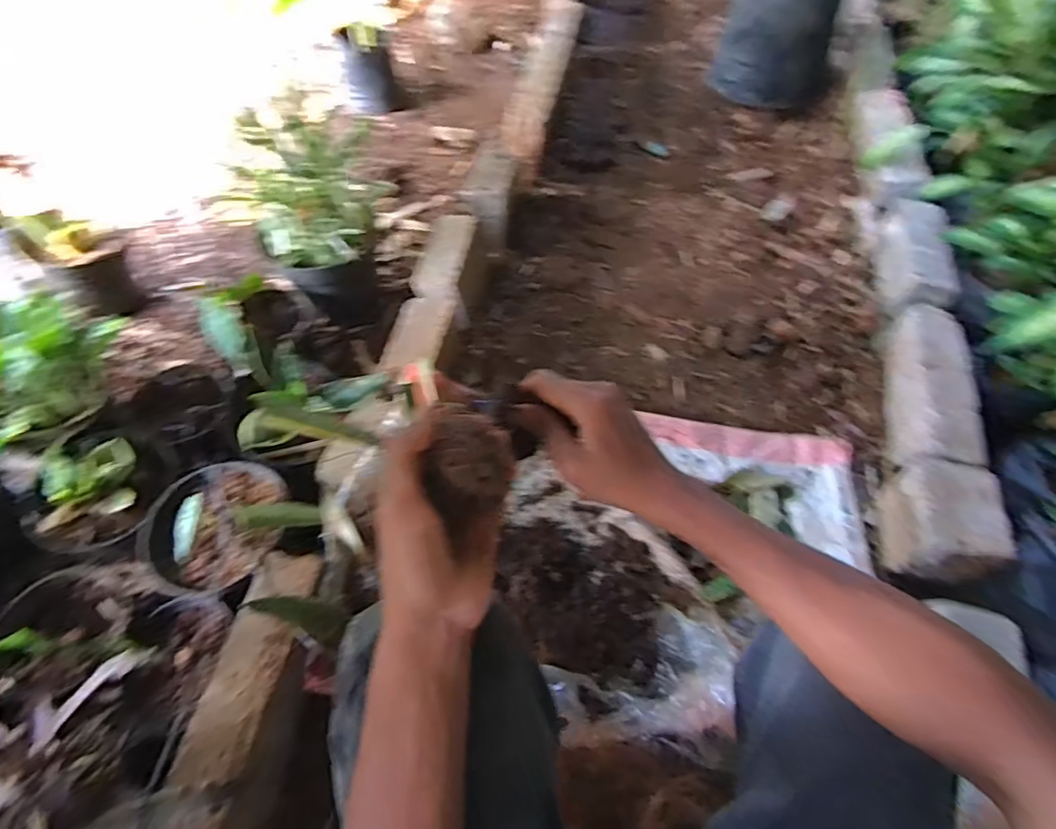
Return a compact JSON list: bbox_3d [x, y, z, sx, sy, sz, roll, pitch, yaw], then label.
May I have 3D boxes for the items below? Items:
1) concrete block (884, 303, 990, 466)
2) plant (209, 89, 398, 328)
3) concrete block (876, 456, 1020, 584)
[{"bbox_3d":[0.659,-0.040,0.951,0.081,0.112,0.319,10,60,5],"label":"concrete block"},{"bbox_3d":[-0.348,-0.321,0.993,0.239,0.346,0.202,-28,64,-15],"label":"plant"},{"bbox_3d":[0.589,0.147,0.818,0.099,0.136,0.157,14,61,8],"label":"concrete block"}]

